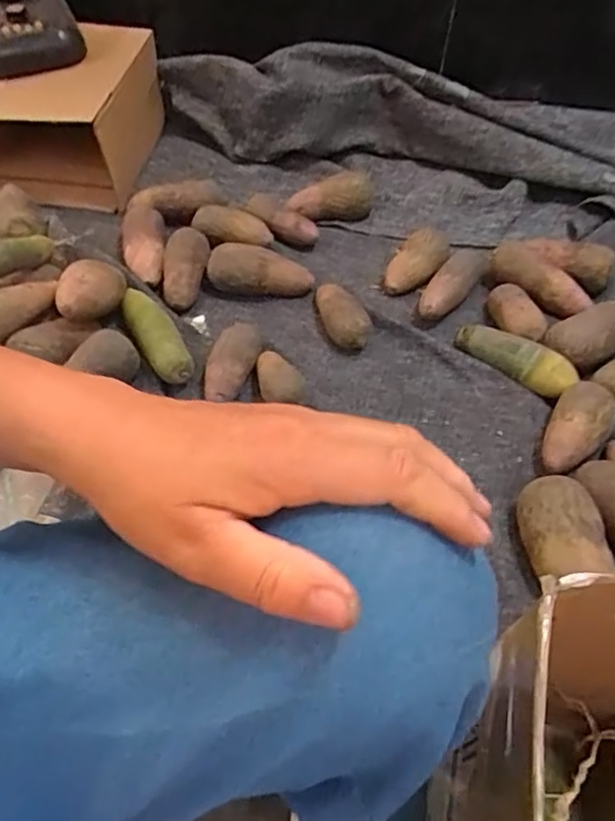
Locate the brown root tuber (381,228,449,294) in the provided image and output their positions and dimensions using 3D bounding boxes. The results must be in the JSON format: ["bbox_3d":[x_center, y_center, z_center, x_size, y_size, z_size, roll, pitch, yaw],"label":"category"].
[{"bbox_3d":[0.185,-0.253,1.046,0.083,0.054,0.144,21,53,13],"label":"brown root tuber"}]

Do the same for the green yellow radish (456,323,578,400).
[{"bbox_3d":[0.302,-0.078,0.921,0.178,0.051,0.054,37,58,23],"label":"green yellow radish"}]

